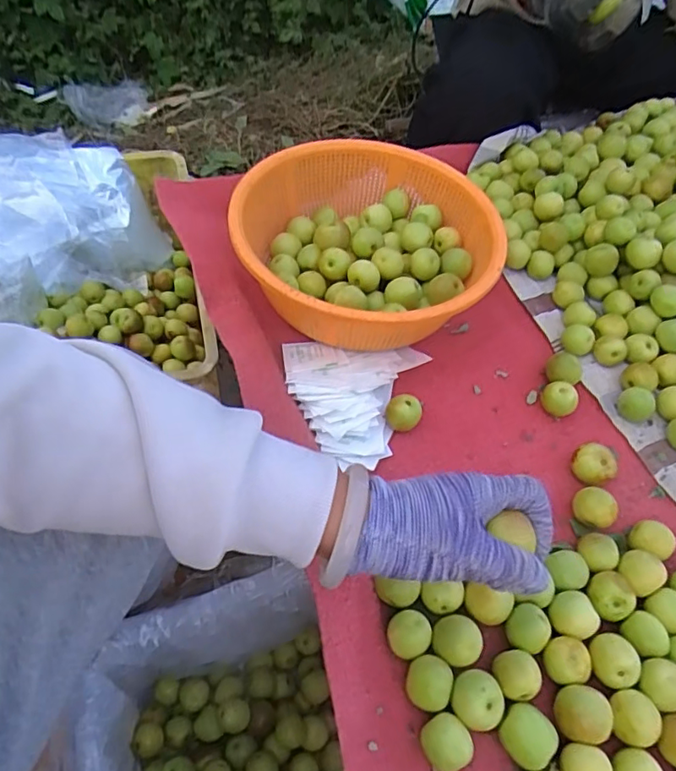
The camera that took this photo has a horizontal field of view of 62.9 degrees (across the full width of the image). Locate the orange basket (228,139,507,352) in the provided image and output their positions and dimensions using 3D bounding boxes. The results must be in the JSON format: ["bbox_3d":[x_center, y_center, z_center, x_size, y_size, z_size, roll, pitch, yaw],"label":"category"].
[{"bbox_3d":[0.029,-0.148,0.573,0.252,0.087,0.270,2,55,-3],"label":"orange basket"}]

